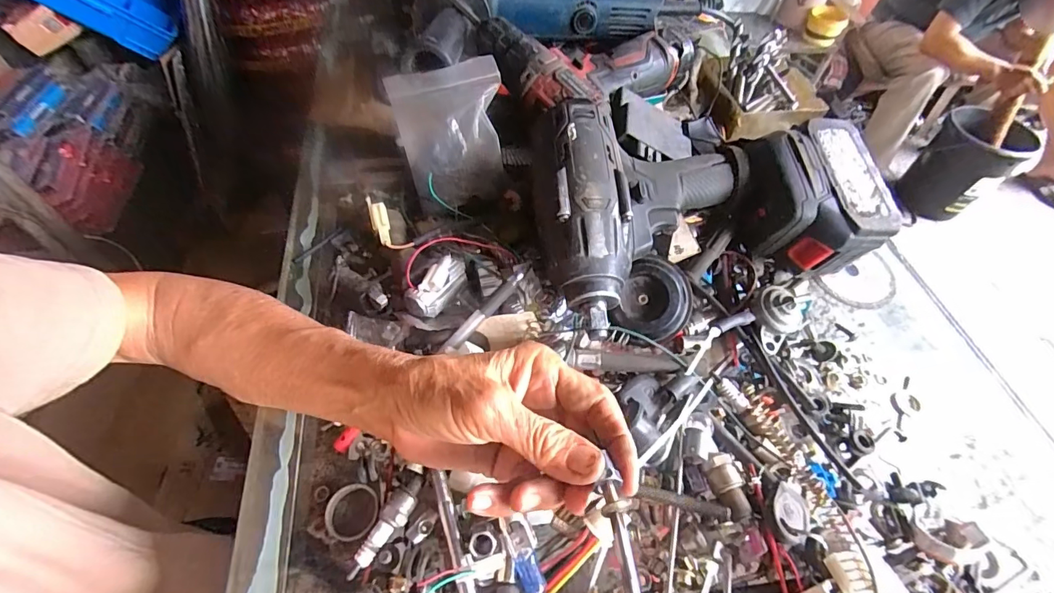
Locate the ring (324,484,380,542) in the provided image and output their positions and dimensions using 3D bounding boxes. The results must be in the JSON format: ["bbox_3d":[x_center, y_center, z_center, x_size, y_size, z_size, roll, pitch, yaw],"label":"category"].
[{"bbox_3d":[-0.102,0.127,0.269,0.031,0.012,0.031,1,55,-2],"label":"ring"}]

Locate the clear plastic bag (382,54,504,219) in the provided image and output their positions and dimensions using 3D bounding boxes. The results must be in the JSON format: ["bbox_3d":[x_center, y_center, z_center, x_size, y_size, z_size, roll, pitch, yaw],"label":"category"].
[{"bbox_3d":[-0.069,-0.132,0.382,0.095,0.025,0.110,-4,87,18],"label":"clear plastic bag"}]

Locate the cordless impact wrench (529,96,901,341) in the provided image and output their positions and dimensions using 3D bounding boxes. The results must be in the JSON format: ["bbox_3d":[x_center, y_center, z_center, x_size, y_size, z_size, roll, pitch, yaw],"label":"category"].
[{"bbox_3d":[0.134,-0.079,0.354,0.271,0.080,0.155,-15,57,-13],"label":"cordless impact wrench"}]

